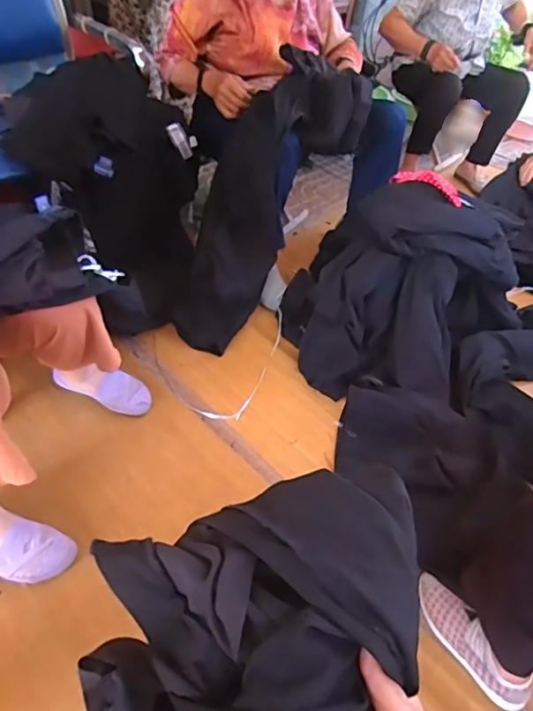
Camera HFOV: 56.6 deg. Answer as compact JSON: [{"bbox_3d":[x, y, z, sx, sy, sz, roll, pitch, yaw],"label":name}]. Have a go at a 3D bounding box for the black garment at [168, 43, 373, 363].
[{"bbox_3d":[-0.023,-0.380,1.262,0.211,0.761,0.248,30,7,23],"label":"black garment"}]

